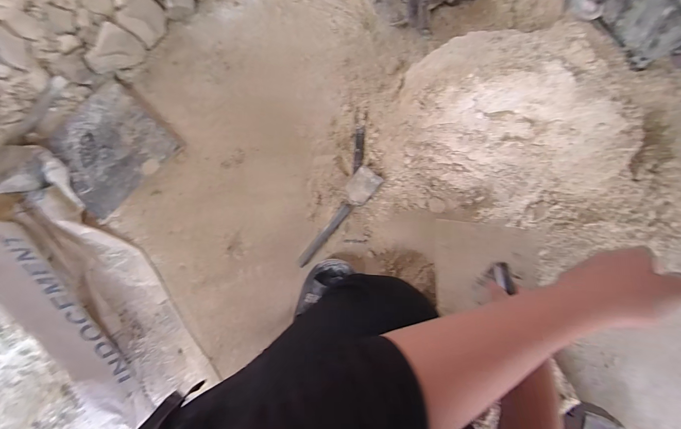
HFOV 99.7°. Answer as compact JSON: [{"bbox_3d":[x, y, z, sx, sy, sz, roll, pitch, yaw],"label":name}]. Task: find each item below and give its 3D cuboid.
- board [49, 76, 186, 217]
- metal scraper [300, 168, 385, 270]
[{"bbox_3d":[-0.542,-0.162,0.670,0.244,0.007,0.251,44,81,1],"label":"board"},{"bbox_3d":[0.000,-0.001,0.649,0.059,0.049,0.235,38,98,2],"label":"metal scraper"}]

